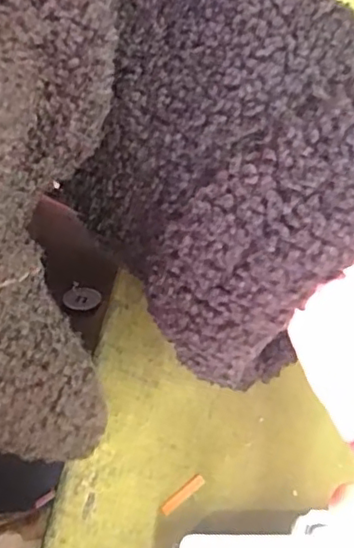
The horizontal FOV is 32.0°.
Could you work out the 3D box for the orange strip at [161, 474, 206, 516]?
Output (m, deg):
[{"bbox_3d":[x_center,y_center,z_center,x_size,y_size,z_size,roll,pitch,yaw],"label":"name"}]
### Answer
[{"bbox_3d":[0.002,0.095,0.264,0.022,0.004,0.005,-39,79,-12],"label":"orange strip"}]

